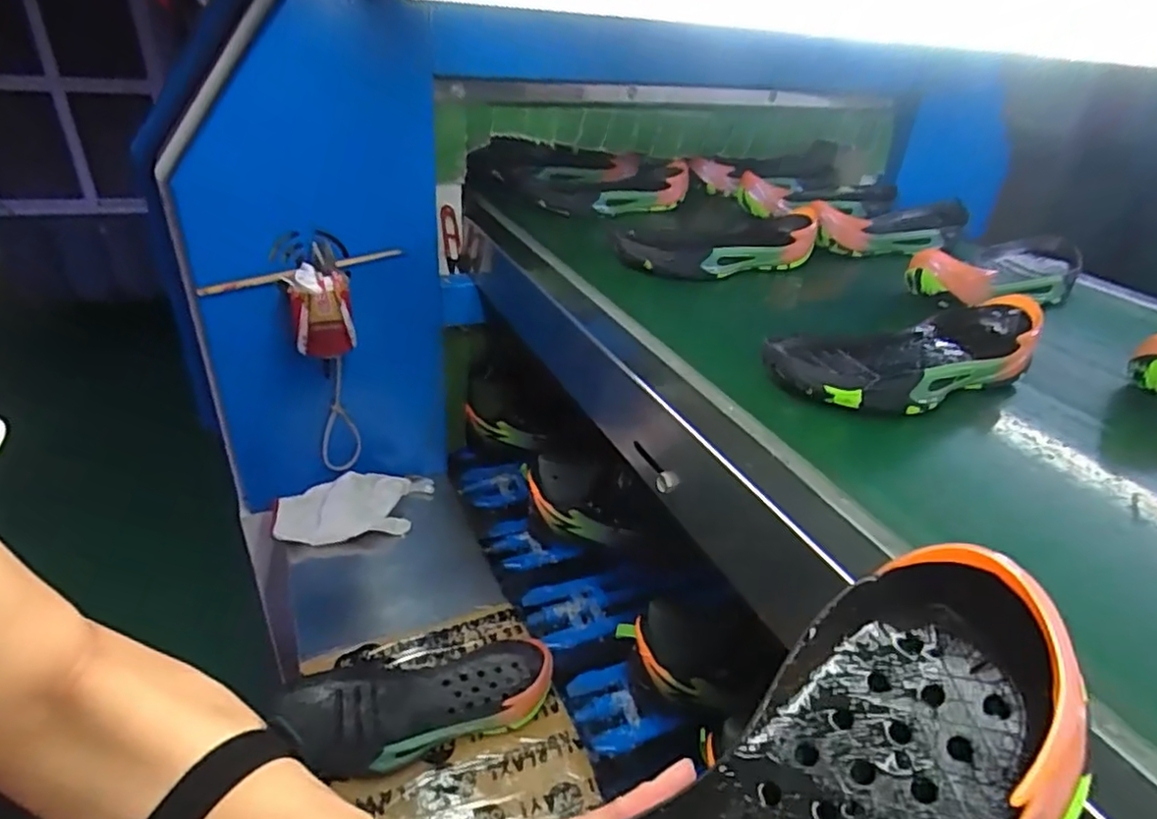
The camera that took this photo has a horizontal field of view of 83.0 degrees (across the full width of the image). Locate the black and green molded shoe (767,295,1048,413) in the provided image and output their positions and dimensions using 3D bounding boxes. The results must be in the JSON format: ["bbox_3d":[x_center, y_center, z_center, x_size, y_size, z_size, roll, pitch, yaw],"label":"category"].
[{"bbox_3d":[0.273,-0.044,0.540,0.258,0.063,0.102,-10,33,-22],"label":"black and green molded shoe"}]

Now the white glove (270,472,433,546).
[{"bbox_3d":[-0.301,0.132,0.897,0.212,0.043,0.093,-9,33,-22],"label":"white glove"}]

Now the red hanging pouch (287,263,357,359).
[{"bbox_3d":[-0.301,-0.114,0.769,0.063,0.098,0.045,-10,34,-22],"label":"red hanging pouch"}]

